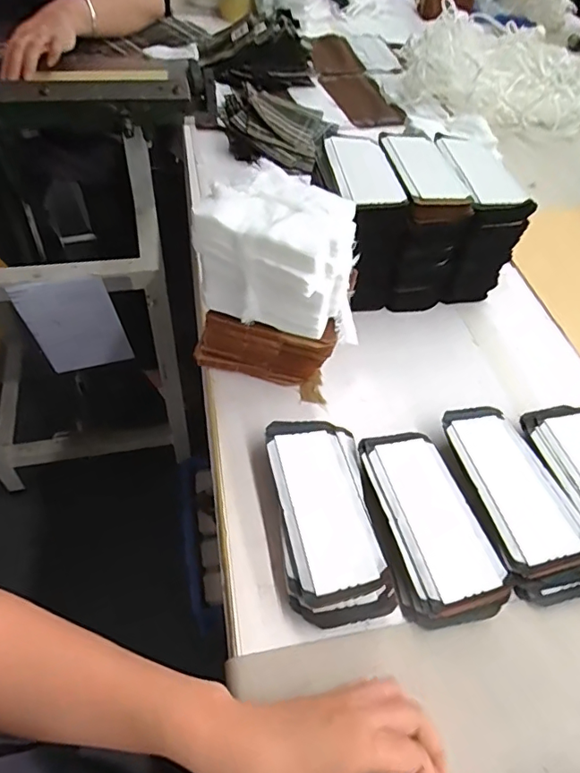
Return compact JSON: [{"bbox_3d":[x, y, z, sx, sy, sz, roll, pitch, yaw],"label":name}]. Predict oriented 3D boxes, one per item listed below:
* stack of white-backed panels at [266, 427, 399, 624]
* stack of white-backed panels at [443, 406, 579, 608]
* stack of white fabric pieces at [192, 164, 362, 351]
[{"bbox_3d":[0.031,0.112,0.452,0.083,0.030,0.180,-5,51,-9],"label":"stack of white-backed panels"},{"bbox_3d":[0.211,0.102,0.480,0.082,0.029,0.186,-8,52,-11],"label":"stack of white-backed panels"},{"bbox_3d":[-0.003,-0.123,0.486,0.144,0.111,0.111,17,51,10],"label":"stack of white fabric pieces"}]

